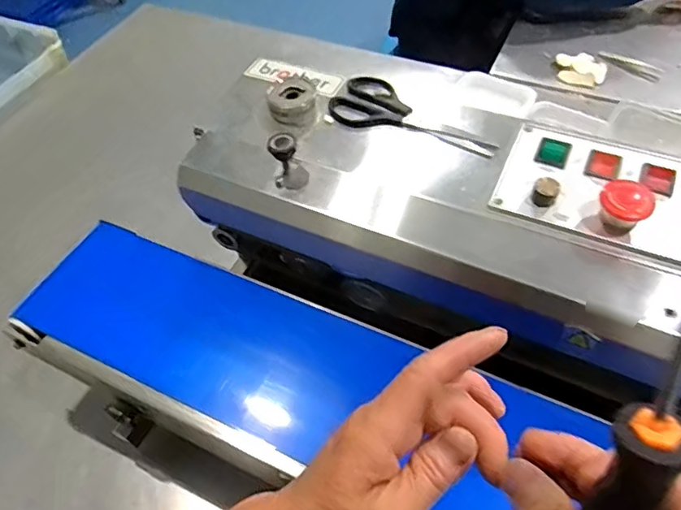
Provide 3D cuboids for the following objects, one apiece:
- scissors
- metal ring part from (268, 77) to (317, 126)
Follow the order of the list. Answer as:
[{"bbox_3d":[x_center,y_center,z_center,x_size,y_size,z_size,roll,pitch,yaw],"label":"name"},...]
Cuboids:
[{"bbox_3d":[0.073,-0.137,0.512,0.162,0.013,0.068,20,57,17],"label":"scissors"},{"bbox_3d":[-0.047,-0.150,0.522,0.044,0.024,0.042,-21,55,-12],"label":"metal ring part"}]

